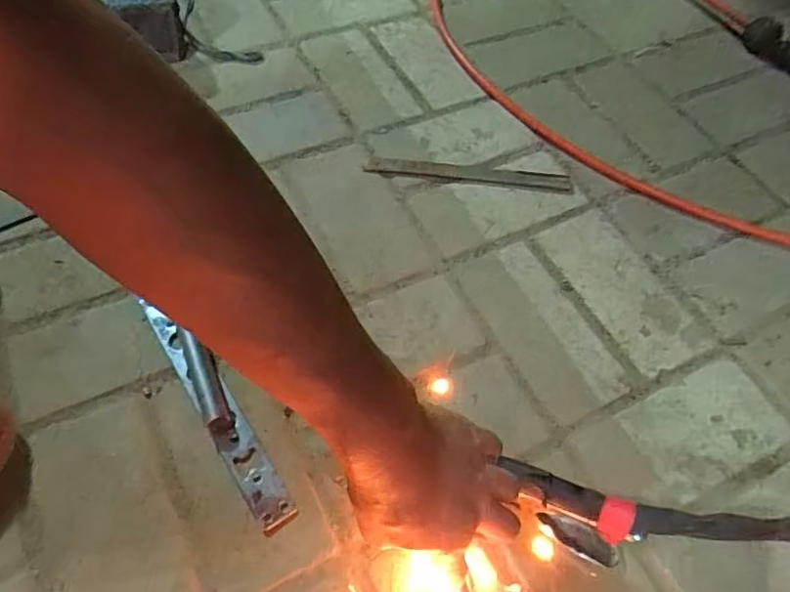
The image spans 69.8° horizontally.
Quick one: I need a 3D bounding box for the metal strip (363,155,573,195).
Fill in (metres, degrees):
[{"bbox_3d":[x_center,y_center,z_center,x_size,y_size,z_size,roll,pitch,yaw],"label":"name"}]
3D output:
[{"bbox_3d":[0.084,-0.137,0.637,0.229,0.005,0.027,5,58,-1],"label":"metal strip"}]

